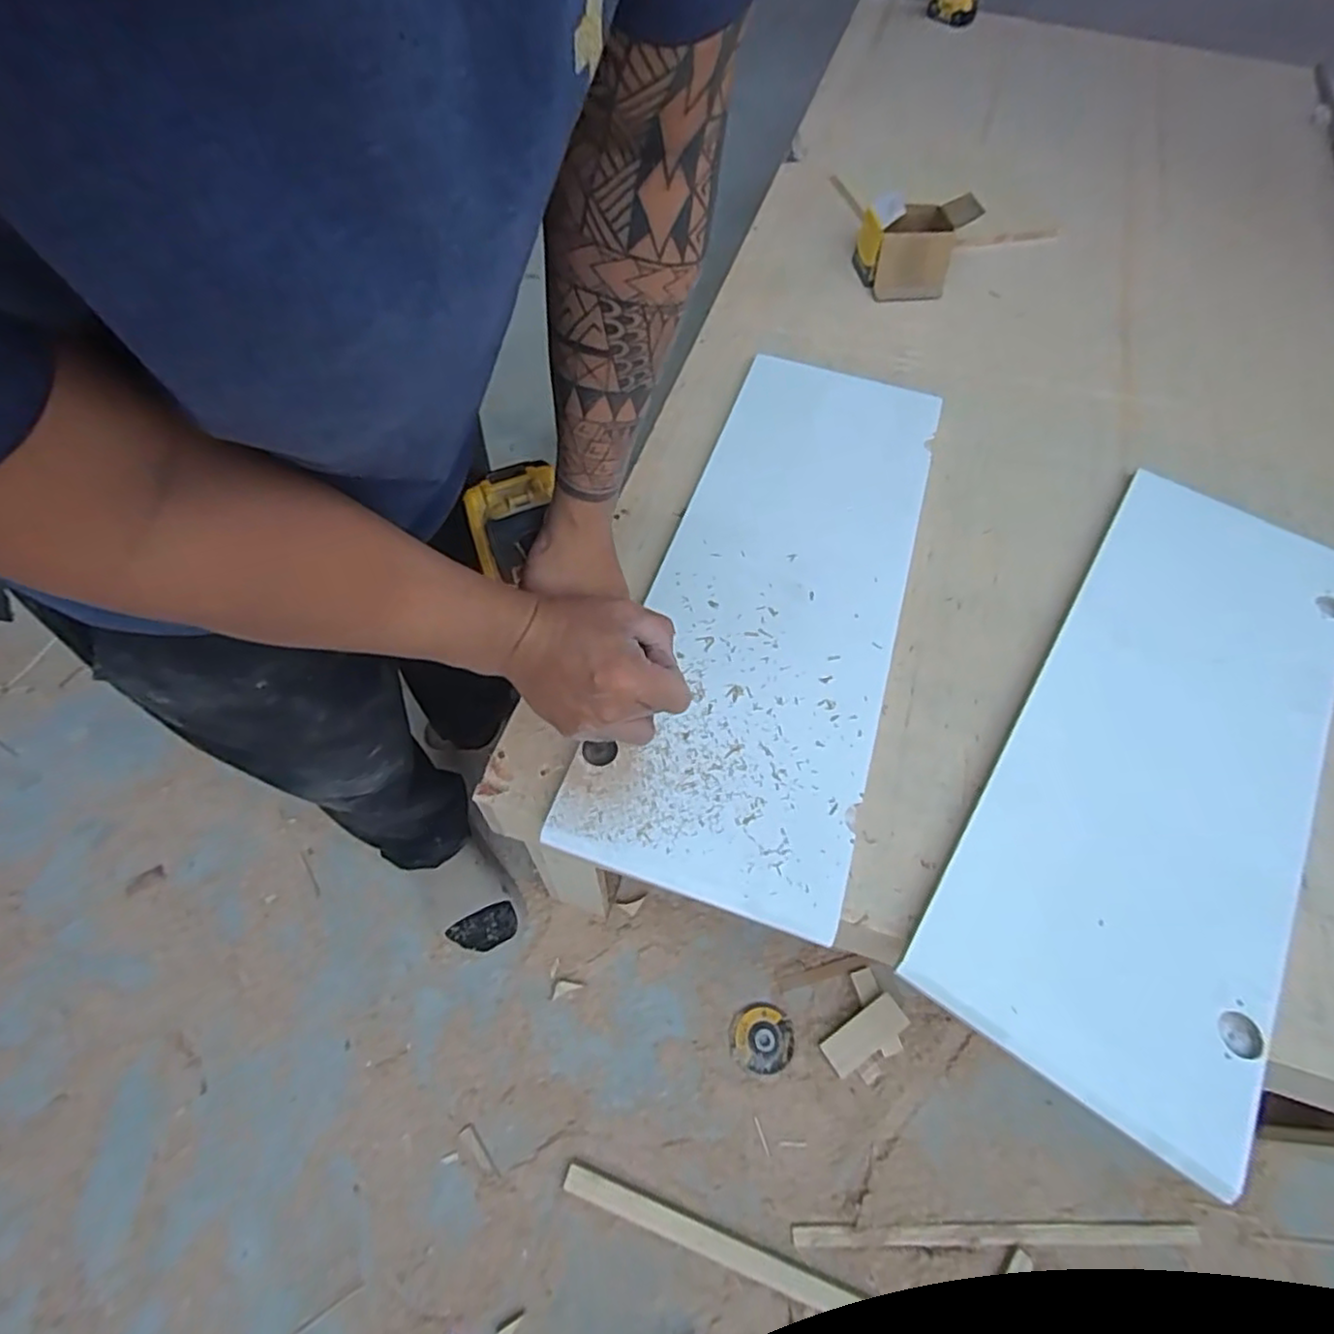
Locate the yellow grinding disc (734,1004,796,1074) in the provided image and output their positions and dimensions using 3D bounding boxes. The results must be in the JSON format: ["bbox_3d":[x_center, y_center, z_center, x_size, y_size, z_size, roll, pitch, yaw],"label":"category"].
[{"bbox_3d":[0.143,0.546,0.994,0.083,0.006,0.087,2,59,-3],"label":"yellow grinding disc"}]

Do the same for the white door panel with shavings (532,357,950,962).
[{"bbox_3d":[0.133,-0.109,0.796,0.269,0.020,0.770,16,59,6],"label":"white door panel with shavings"}]

